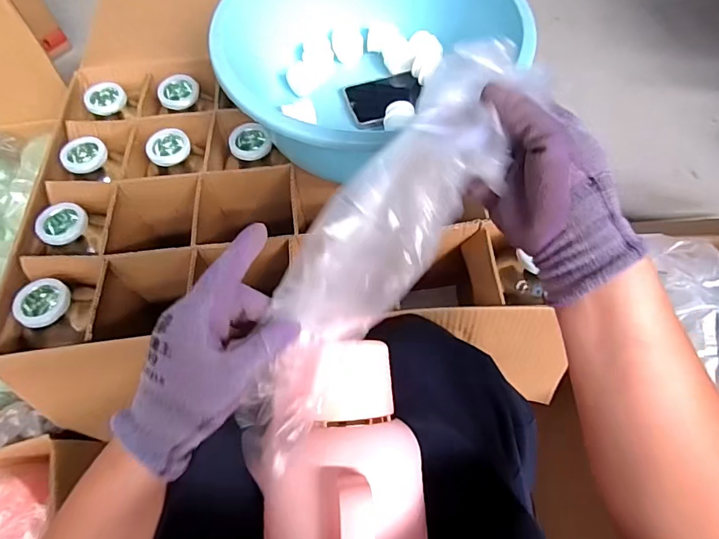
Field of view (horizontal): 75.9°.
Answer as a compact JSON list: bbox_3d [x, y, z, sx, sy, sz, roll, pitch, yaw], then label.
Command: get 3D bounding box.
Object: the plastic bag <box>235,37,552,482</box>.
[{"bbox_3d":[0.010,-0.008,0.317,0.075,0.061,0.306,35,100,18],"label":"plastic bag"}]

